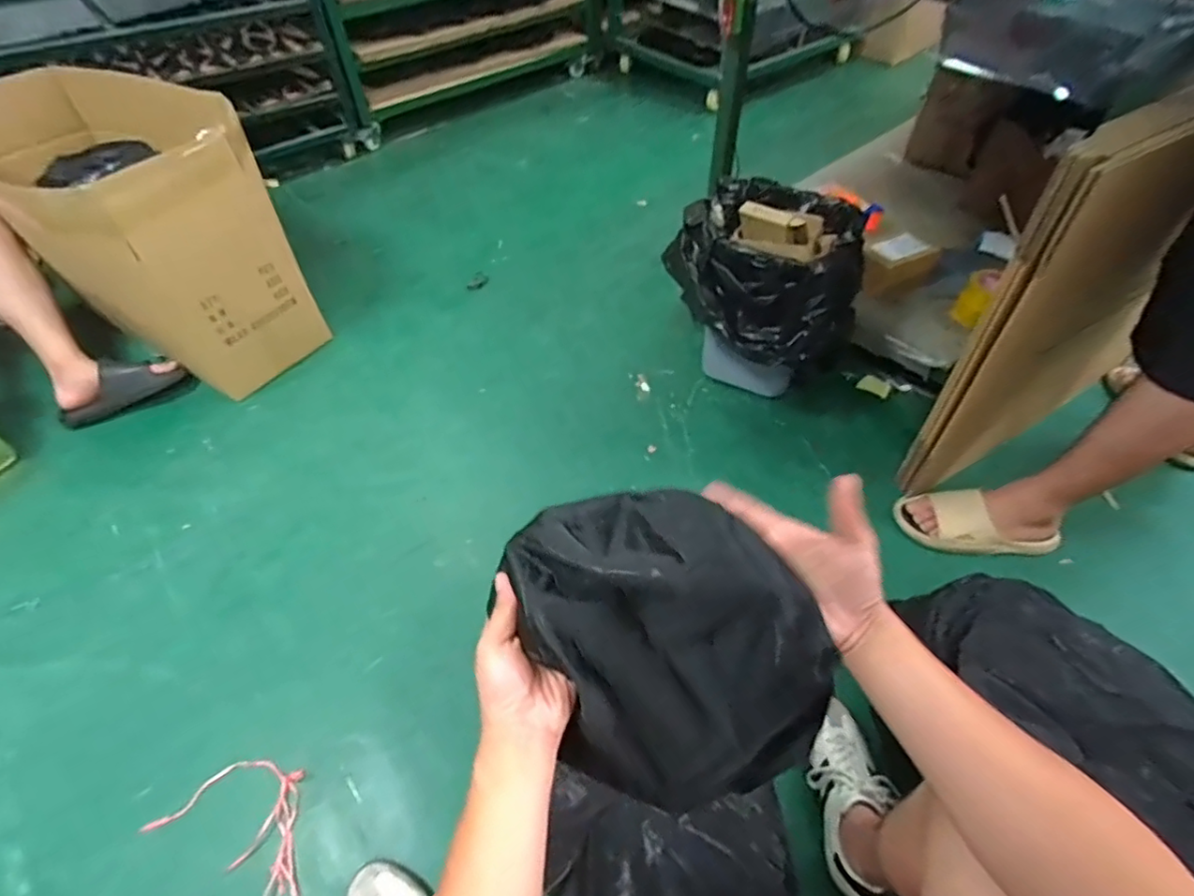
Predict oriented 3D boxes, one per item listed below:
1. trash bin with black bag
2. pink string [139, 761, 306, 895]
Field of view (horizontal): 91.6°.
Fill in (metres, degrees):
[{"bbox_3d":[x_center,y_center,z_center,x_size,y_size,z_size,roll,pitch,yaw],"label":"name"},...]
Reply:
[{"bbox_3d":[0.368,-0.348,1.315,0.333,0.390,0.411,-38,60,-26],"label":"trash bin with black bag"},{"bbox_3d":[-0.515,0.574,0.880,0.276,0.012,0.167,26,56,18],"label":"pink string"}]

